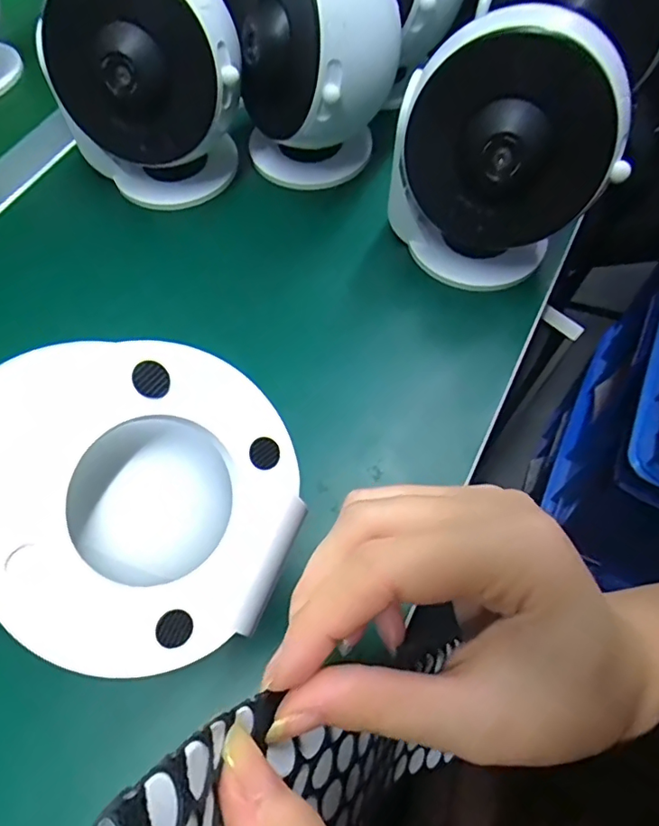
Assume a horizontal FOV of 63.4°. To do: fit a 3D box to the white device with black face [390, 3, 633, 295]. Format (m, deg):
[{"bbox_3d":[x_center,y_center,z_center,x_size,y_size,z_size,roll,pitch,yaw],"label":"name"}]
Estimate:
[{"bbox_3d":[0.091,-0.129,0.285,0.108,0.123,0.064,21,65,13],"label":"white device with black face"}]

